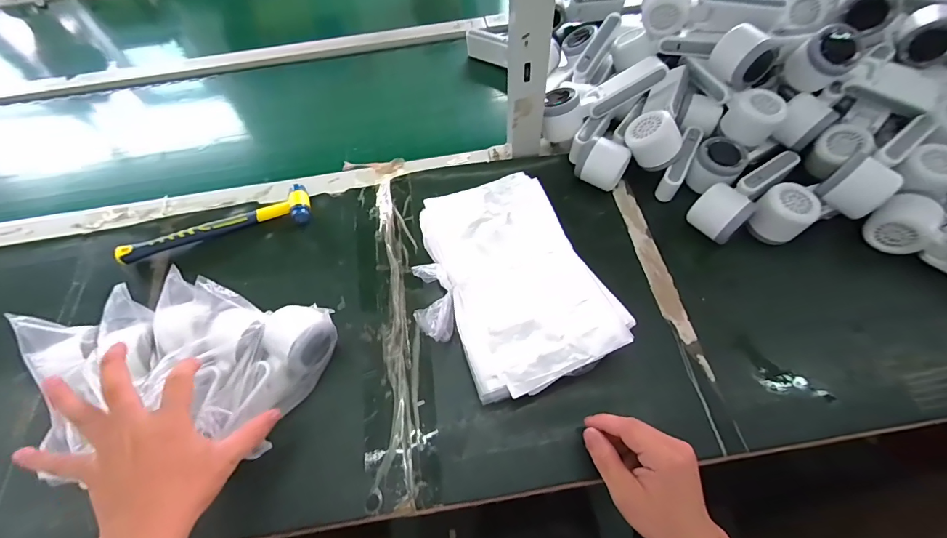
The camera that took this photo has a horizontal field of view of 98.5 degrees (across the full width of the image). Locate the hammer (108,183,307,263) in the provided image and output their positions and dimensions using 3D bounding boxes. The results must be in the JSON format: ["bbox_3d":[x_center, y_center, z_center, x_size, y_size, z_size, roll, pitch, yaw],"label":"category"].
[{"bbox_3d":[-0.341,-0.061,0.548,0.241,0.022,0.058,-14,61,-5],"label":"hammer"}]

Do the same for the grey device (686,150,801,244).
[{"bbox_3d":[0.340,-0.096,0.513,0.149,0.058,0.054,-36,65,-16],"label":"grey device"}]

